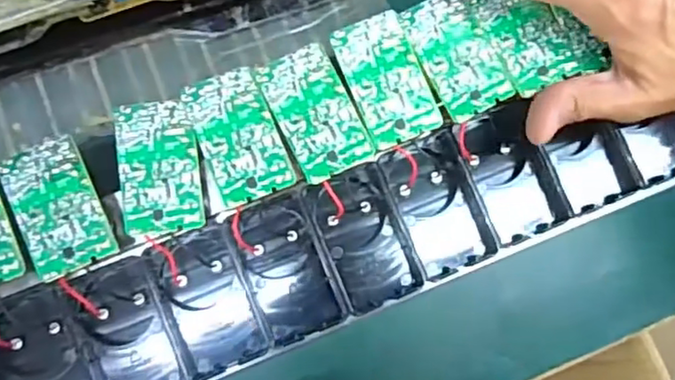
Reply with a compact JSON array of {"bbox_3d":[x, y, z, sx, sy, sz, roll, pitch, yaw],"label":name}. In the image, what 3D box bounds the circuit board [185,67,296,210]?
[{"bbox_3d":[-0.048,-0.026,0.308,0.036,0.004,0.062,-21,85,-6],"label":"circuit board"}]

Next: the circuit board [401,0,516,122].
[{"bbox_3d":[0.061,-0.069,0.321,0.035,0.004,0.063,-27,85,-7],"label":"circuit board"}]

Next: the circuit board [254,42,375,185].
[{"bbox_3d":[-0.011,-0.038,0.313,0.037,0.006,0.065,-26,85,-7],"label":"circuit board"}]

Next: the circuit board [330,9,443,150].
[{"bbox_3d":[0.025,-0.056,0.317,0.038,0.006,0.063,-23,85,-6],"label":"circuit board"}]

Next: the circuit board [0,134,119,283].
[{"bbox_3d":[-0.133,0.008,0.298,0.036,0.004,0.063,-24,80,-9],"label":"circuit board"}]

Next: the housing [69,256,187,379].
[{"bbox_3d":[-0.106,0.072,0.322,0.039,0.020,0.072,-20,84,-6],"label":"housing"}]

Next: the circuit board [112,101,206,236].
[{"bbox_3d":[-0.086,-0.011,0.303,0.037,0.004,0.063,-8,83,-5],"label":"circuit board"}]

